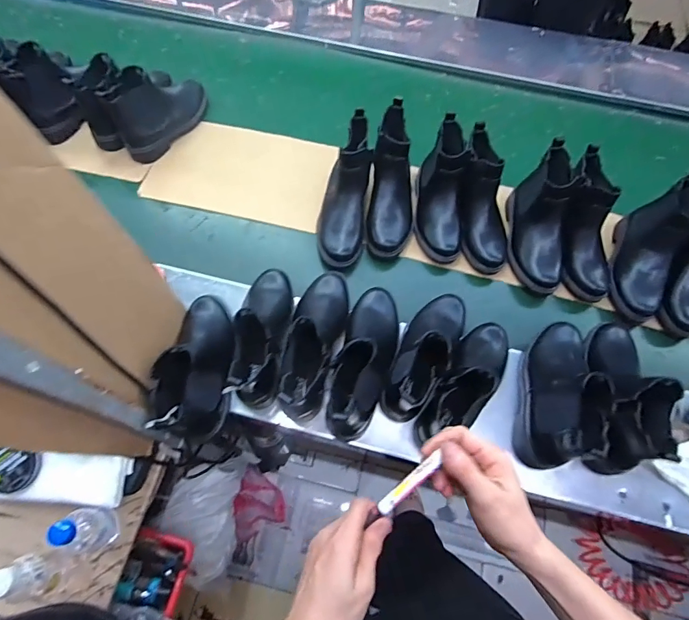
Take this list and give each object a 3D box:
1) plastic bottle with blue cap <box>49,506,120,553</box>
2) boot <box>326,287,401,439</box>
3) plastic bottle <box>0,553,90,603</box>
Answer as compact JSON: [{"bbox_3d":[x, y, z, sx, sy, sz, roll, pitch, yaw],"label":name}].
[{"bbox_3d":[-0.382,0.319,0.598,0.054,0.136,0.054,1,65,-2],"label":"plastic bottle with blue cap"},{"bbox_3d":[0.042,0.052,0.660,0.088,0.145,0.267,14,65,5],"label":"boot"},{"bbox_3d":[-0.423,0.374,0.577,0.057,0.141,0.060,-8,65,-6],"label":"plastic bottle"}]

